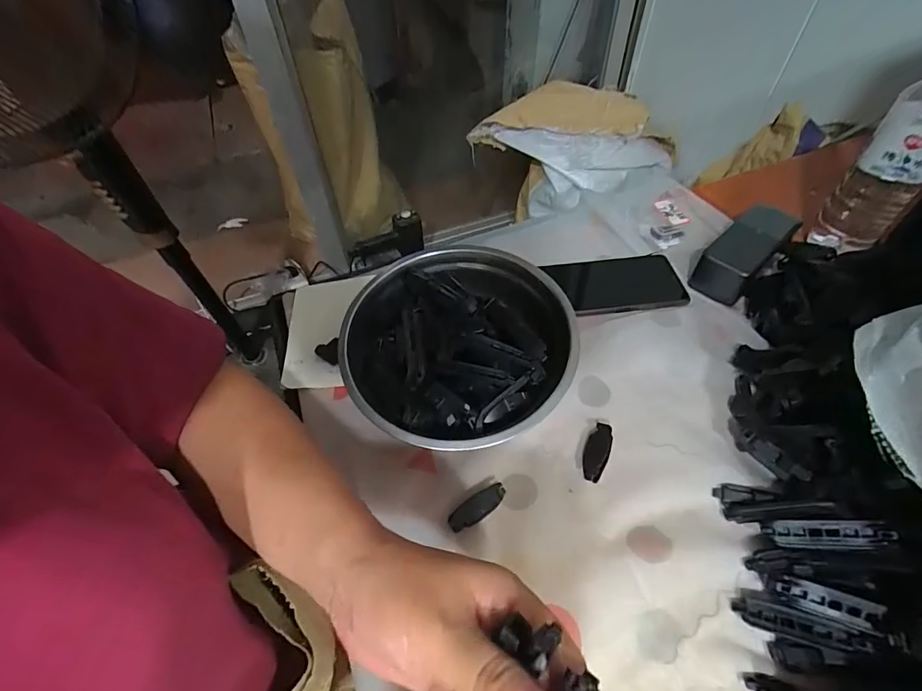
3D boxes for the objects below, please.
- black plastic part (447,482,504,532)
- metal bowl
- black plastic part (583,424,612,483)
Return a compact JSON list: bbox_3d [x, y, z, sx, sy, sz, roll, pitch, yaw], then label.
[{"bbox_3d":[0.013,0.129,0.353,0.050,0.011,0.017,-30,55,-18],"label":"black plastic part"},{"bbox_3d":[-0.004,0.006,0.414,0.203,0.075,0.199,-2,51,3],"label":"metal bowl"},{"bbox_3d":[0.116,0.091,0.380,0.020,0.016,0.048,19,55,19],"label":"black plastic part"}]

